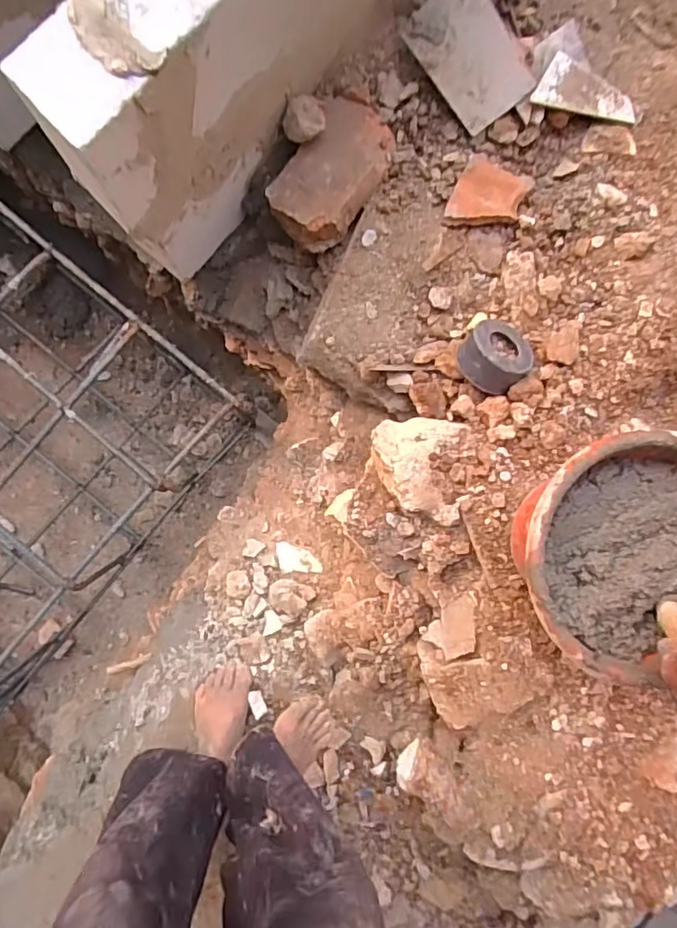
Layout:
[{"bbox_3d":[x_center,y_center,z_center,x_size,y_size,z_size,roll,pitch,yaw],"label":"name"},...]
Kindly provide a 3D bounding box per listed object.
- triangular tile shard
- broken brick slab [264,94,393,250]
[{"bbox_3d":[0.311,-0.467,0.696,0.130,0.006,0.063,11,89,-7],"label":"triangular tile shard"},{"bbox_3d":[-0.009,-0.392,0.758,0.117,0.065,0.180,36,86,-5],"label":"broken brick slab"}]

